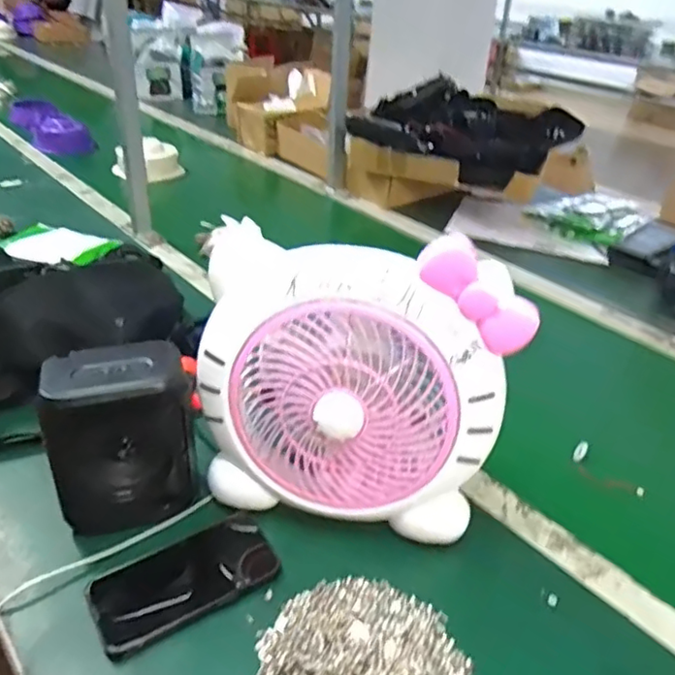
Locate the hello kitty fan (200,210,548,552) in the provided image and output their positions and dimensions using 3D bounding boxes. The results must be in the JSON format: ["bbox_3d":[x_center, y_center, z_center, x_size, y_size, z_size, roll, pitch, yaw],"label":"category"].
[{"bbox_3d":[0.012,0.044,0.521,0.255,0.242,0.077,6,32,4],"label":"hello kitty fan"}]

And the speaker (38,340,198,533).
[{"bbox_3d":[-0.193,0.091,0.563,0.121,0.157,0.072,-5,33,-14],"label":"speaker"}]

